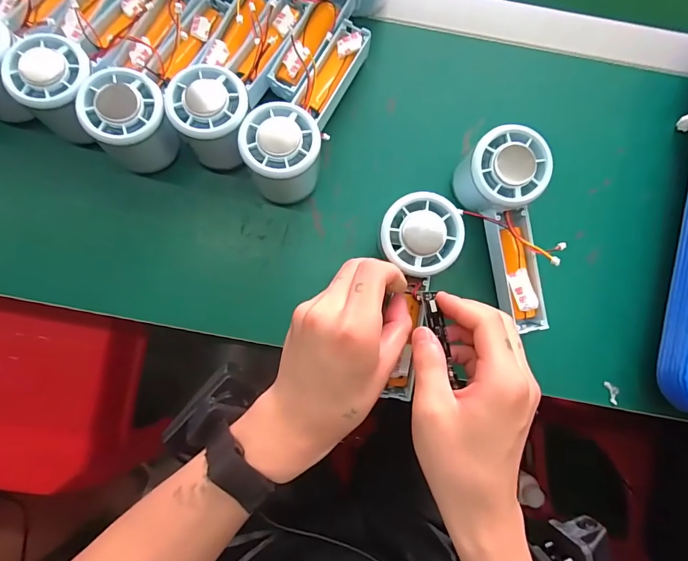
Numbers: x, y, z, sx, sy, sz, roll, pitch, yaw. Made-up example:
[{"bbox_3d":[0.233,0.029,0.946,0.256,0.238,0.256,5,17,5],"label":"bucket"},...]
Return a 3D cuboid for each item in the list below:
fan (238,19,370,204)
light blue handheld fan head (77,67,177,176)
[{"bbox_3d":[-0.027,-0.138,0.312,0.057,0.055,0.152,25,83,1],"label":"fan"},{"bbox_3d":[-0.159,-0.119,0.309,0.055,0.063,0.054,0,83,-2],"label":"light blue handheld fan head"}]

